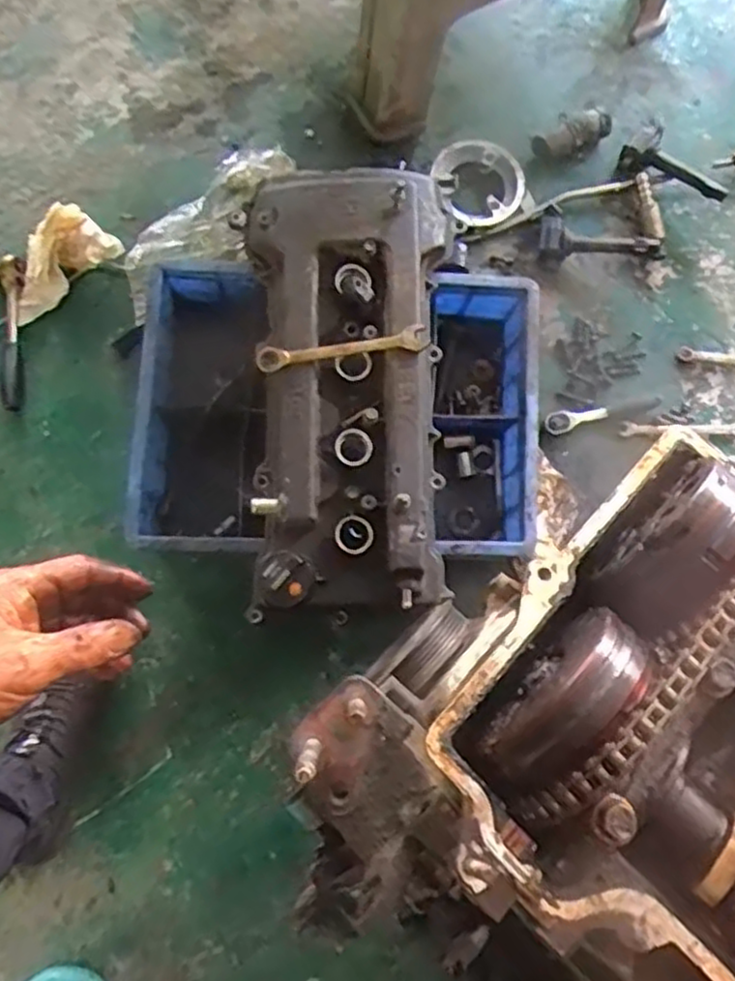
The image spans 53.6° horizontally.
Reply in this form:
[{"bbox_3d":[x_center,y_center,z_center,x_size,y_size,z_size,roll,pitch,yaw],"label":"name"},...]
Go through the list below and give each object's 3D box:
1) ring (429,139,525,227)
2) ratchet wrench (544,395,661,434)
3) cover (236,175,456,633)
[{"bbox_3d":[0.144,-0.397,0.938,0.107,0.027,0.117,0,79,-1],"label":"ring"},{"bbox_3d":[0.294,-0.100,0.913,0.152,0.026,0.029,-17,80,-4],"label":"ratchet wrench"},{"bbox_3d":[-0.017,-0.110,0.753,0.218,0.089,0.453,-2,79,-1],"label":"cover"}]

